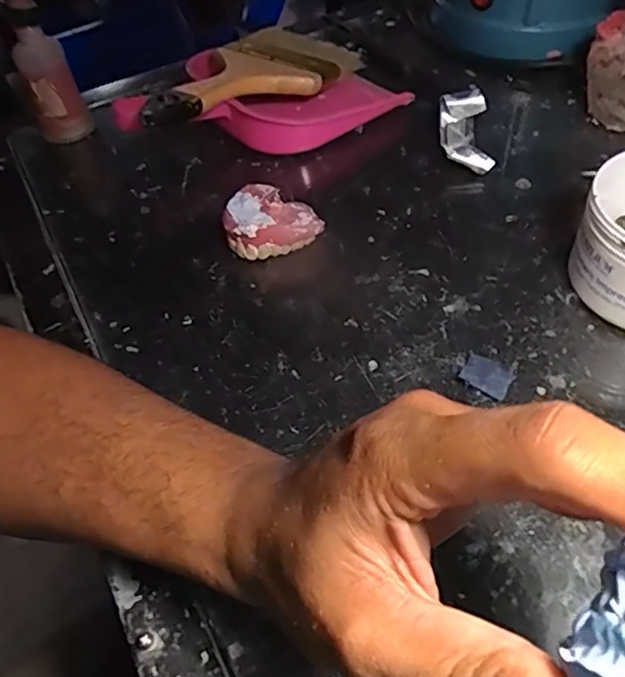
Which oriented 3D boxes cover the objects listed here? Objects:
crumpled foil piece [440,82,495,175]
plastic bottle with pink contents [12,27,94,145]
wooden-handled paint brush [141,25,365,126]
[{"bbox_3d":[0.110,-0.148,0.439,0.032,0.029,0.072,-1,51,5],"label":"crumpled foil piece"},{"bbox_3d":[-0.206,-0.198,0.478,0.040,0.087,0.035,-24,53,-13],"label":"plastic bottle with pink contents"},{"bbox_3d":[-0.050,-0.201,0.466,0.091,0.023,0.221,25,45,23],"label":"wooden-handled paint brush"}]

